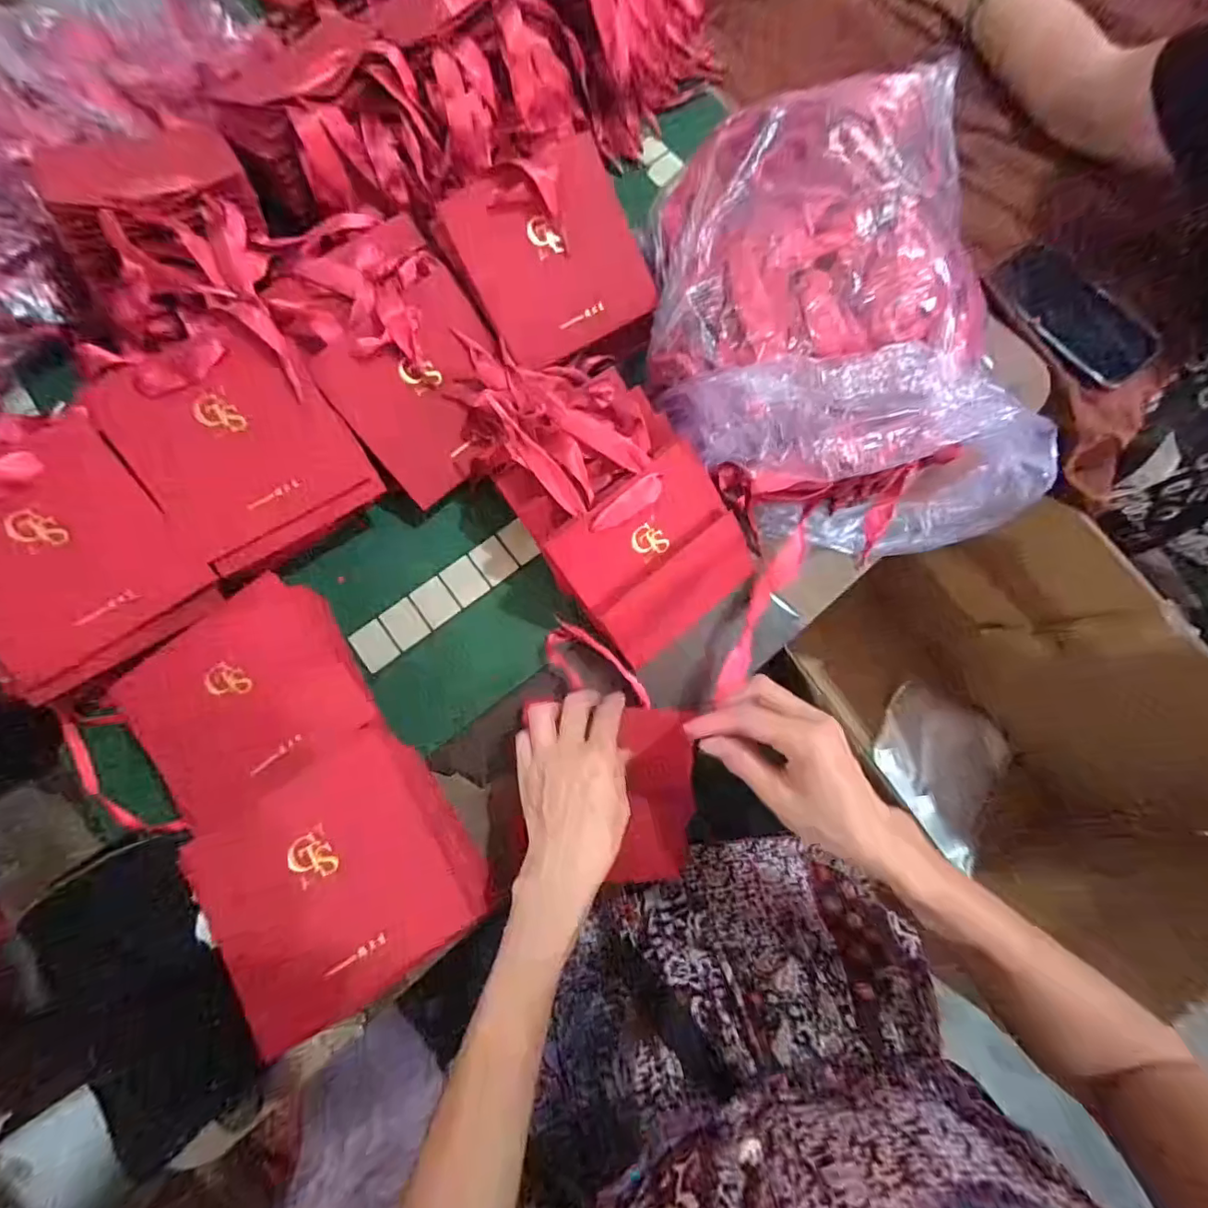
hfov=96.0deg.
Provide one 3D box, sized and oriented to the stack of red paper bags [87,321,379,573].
[{"bbox_3d":[-0.277,-0.123,0.415,0.144,0.023,0.164,-30,112,-13],"label":"stack of red paper bags"}]

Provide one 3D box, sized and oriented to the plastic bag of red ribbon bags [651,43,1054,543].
[{"bbox_3d":[0.186,-0.247,0.456,0.284,0.133,0.383,0,76,-1],"label":"plastic bag of red ribbon bags"}]

